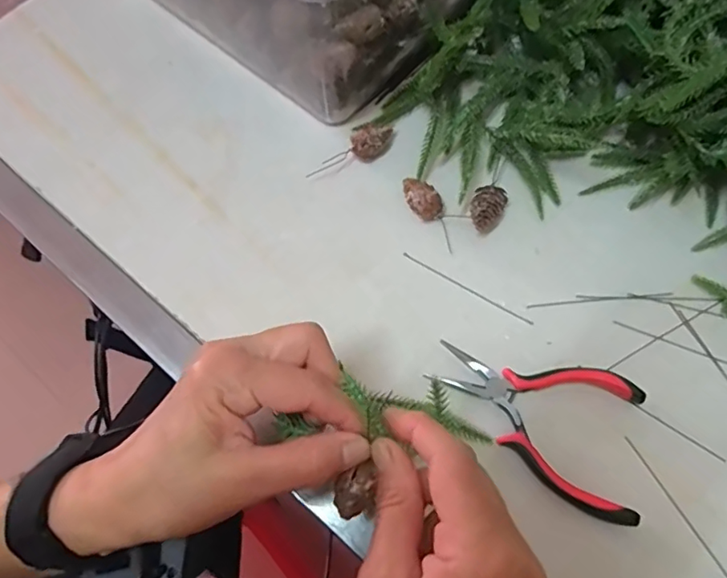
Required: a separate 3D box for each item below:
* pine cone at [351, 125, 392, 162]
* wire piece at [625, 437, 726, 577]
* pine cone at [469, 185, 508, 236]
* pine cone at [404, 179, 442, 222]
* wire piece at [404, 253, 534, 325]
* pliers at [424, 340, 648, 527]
[{"bbox_3d":[0.008,-0.114,0.419,0.038,0.021,0.023,-29,70,-10],"label":"pine cone"},{"bbox_3d":[0.190,0.134,0.330,0.004,0.004,0.099,-27,70,-9],"label":"wire piece"},{"bbox_3d":[0.089,-0.057,0.395,0.023,0.018,0.032,22,70,10],"label":"pine cone"},{"bbox_3d":[0.042,-0.064,0.401,0.034,0.019,0.018,42,75,16],"label":"pine cone"},{"bbox_3d":[0.072,-0.001,0.384,0.099,0.004,0.004,30,72,13],"label":"wire piece"},{"bbox_3d":[0.105,0.081,0.342,0.131,0.016,0.083,17,69,8],"label":"pliers"}]

